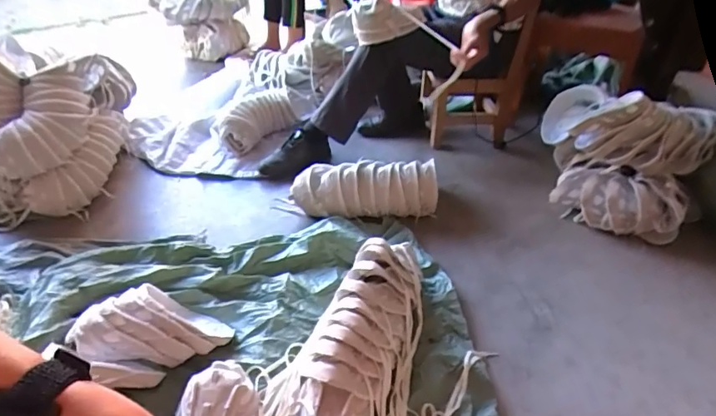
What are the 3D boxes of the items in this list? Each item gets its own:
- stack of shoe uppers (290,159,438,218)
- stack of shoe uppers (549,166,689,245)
[{"bbox_3d":[0.020,-0.059,1.390,0.416,0.133,0.114,-1,39,-3],"label":"stack of shoe uppers"},{"bbox_3d":[0.707,0.003,1.288,0.343,0.185,0.127,11,38,14],"label":"stack of shoe uppers"}]

